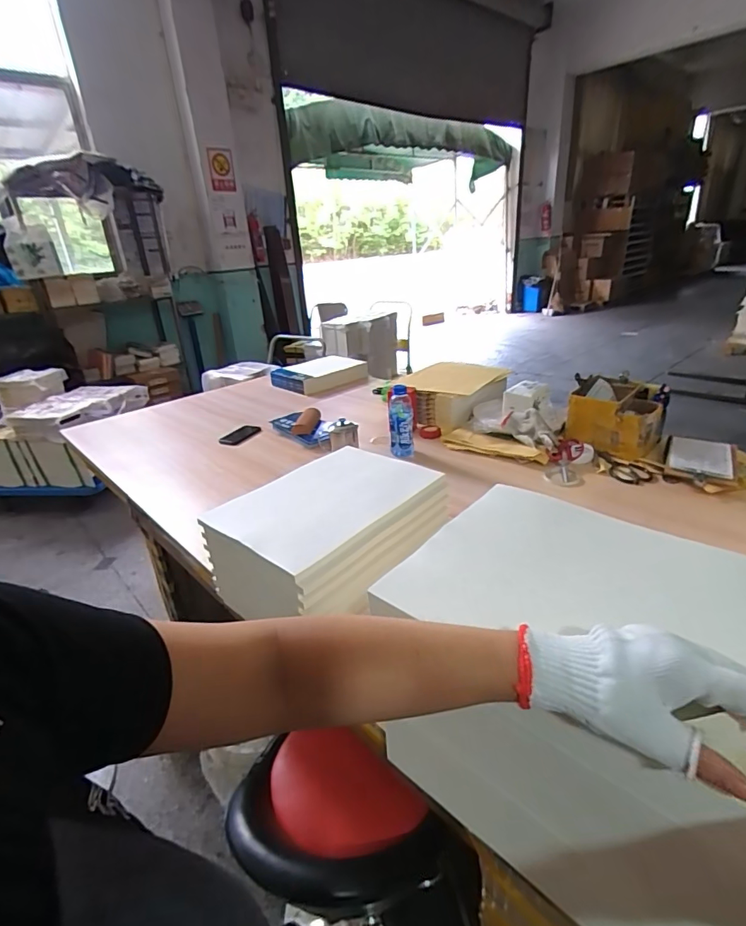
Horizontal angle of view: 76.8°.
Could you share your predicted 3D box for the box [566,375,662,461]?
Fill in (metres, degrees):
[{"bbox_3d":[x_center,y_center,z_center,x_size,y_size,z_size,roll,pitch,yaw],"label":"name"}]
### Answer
[{"bbox_3d":[0.695,-0.134,1.344,0.216,0.146,0.236,17,33,37],"label":"box"}]

